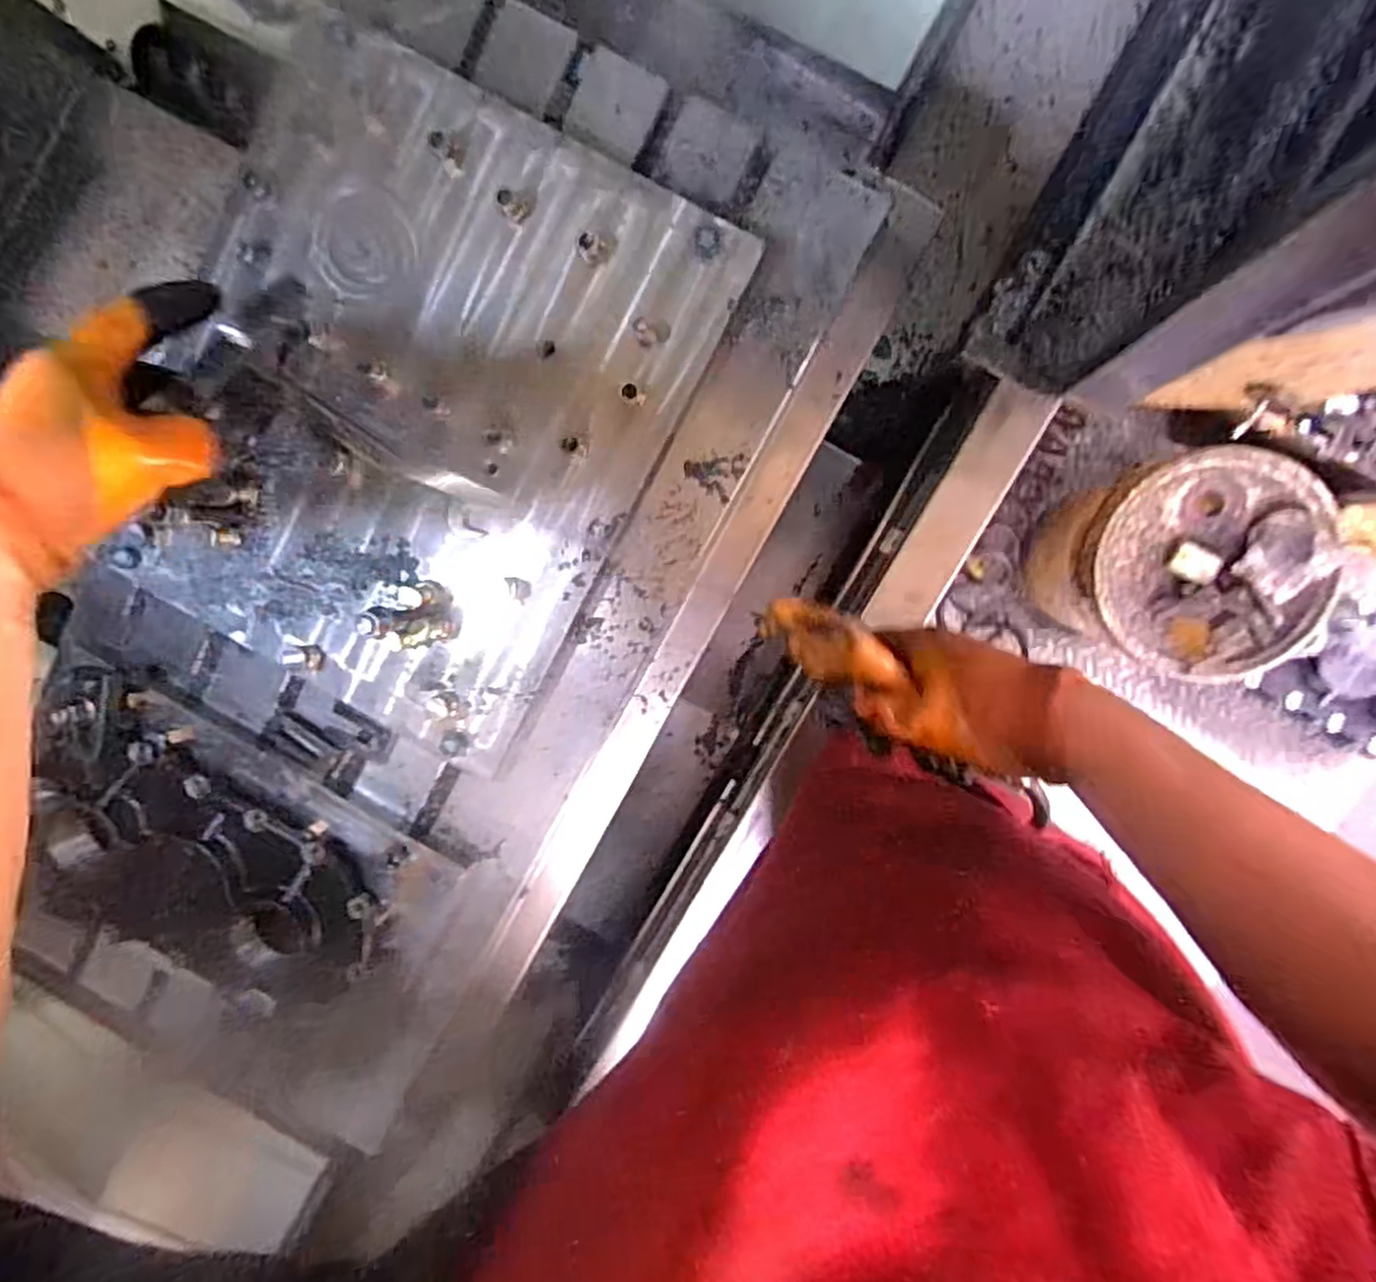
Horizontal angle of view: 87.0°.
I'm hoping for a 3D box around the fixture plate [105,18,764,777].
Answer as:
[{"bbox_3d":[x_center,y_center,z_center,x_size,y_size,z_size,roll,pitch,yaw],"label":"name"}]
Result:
[{"bbox_3d":[-0.264,-0.218,0.719,0.452,0.065,0.577,28,99,2],"label":"fixture plate"}]

